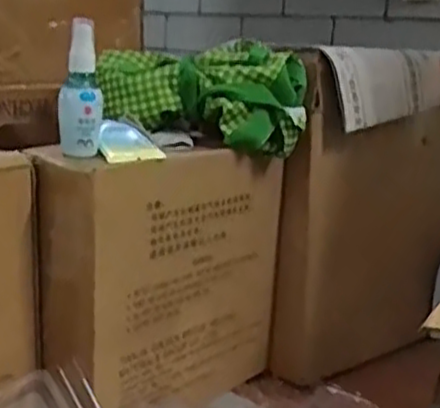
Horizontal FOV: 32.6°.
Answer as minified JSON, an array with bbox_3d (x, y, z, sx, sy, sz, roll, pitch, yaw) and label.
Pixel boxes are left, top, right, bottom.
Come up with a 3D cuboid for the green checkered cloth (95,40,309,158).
[{"bbox_3d":[-0.018,-0.114,0.790,0.212,0.096,0.081,7,13,14],"label":"green checkered cloth"}]

